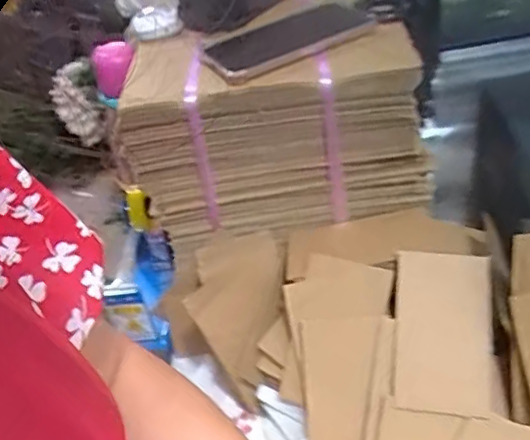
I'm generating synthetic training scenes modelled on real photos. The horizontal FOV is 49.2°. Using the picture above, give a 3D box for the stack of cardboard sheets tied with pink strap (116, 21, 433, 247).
[{"bbox_3d":[0.009,-0.103,0.634,0.298,0.174,0.165,-9,39,-6],"label":"stack of cardboard sheets tied with pink strap"}]

